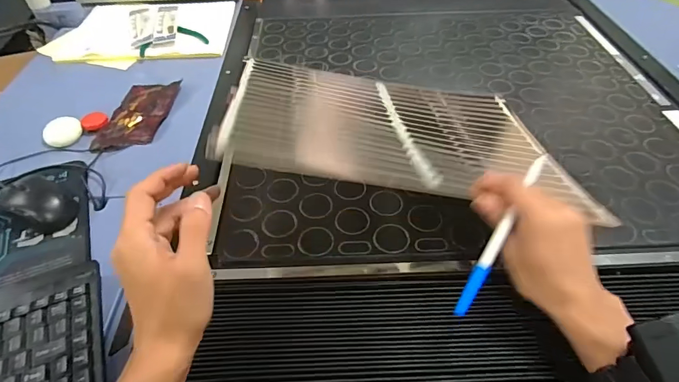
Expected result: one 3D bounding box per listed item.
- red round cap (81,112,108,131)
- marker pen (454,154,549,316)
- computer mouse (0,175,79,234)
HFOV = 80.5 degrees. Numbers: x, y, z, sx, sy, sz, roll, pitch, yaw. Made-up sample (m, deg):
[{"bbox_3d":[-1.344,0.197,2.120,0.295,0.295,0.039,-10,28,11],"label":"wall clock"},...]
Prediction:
[{"bbox_3d":[-0.405,-0.116,0.664,0.040,0.008,0.040,0,48,0],"label":"red round cap"},{"bbox_3d":[0.148,0.035,0.362,0.013,0.007,0.172,28,72,23],"label":"marker pen"},{"bbox_3d":[-0.375,0.010,0.494,0.106,0.035,0.059,20,51,17],"label":"computer mouse"}]

